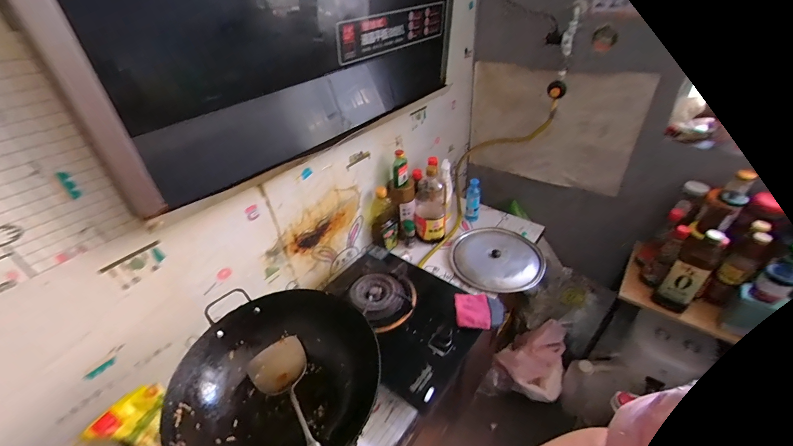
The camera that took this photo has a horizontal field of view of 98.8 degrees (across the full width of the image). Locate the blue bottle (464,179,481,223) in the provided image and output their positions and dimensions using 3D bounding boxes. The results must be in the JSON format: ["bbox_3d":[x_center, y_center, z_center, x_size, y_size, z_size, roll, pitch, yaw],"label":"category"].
[{"bbox_3d":[0.282,-0.083,1.255,0.051,0.164,0.042,5,38,10],"label":"blue bottle"}]

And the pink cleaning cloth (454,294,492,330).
[{"bbox_3d":[0.192,0.217,0.850,0.084,0.016,0.104,0,37,5],"label":"pink cleaning cloth"}]

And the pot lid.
[{"bbox_3d":[0.334,0.110,1.127,0.282,0.039,0.305,-2,37,2],"label":"pot lid"}]

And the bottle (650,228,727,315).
[{"bbox_3d":[0.839,0.143,0.975,0.085,0.281,0.088,-28,44,-29],"label":"bottle"}]

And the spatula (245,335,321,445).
[{"bbox_3d":[-0.131,0.271,0.484,0.093,0.051,0.373,-26,18,-27],"label":"spatula"}]

